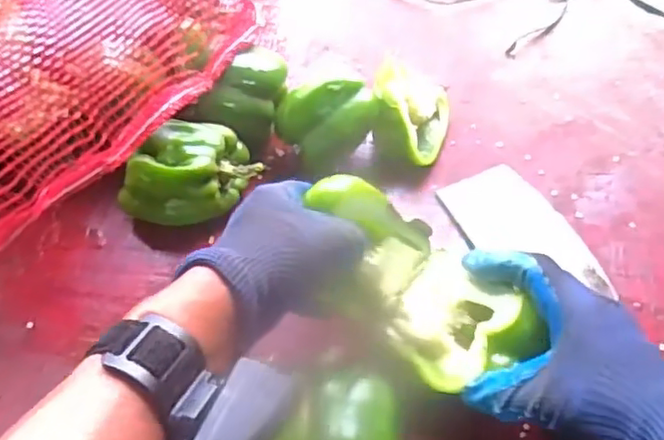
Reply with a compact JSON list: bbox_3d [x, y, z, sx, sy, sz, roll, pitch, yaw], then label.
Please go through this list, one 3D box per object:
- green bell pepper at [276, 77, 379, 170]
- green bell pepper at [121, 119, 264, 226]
[{"bbox_3d":[-0.003,-0.082,0.568,0.077,0.075,0.055,-20,59,-8],"label":"green bell pepper"},{"bbox_3d":[-0.121,-0.038,0.551,0.117,0.069,0.063,-1,58,3],"label":"green bell pepper"}]

